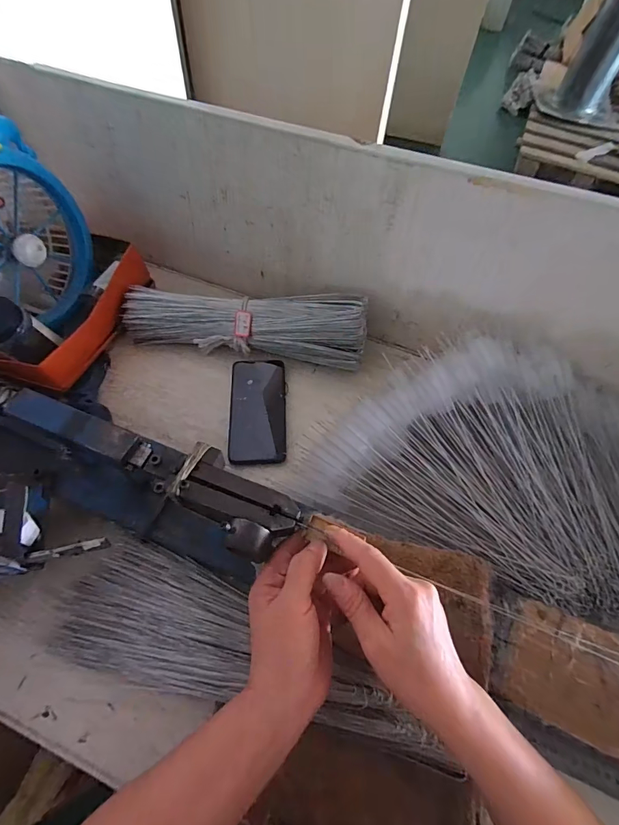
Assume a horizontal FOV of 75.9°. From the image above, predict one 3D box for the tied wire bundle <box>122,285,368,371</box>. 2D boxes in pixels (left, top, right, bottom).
[{"bbox_3d":[-0.097,-0.137,0.586,0.357,0.074,0.080,8,59,1],"label":"tied wire bundle"}]

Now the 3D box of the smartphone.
[{"bbox_3d":[-0.073,-0.007,0.565,0.078,0.017,0.164,-1,60,-4],"label":"smartphone"}]

